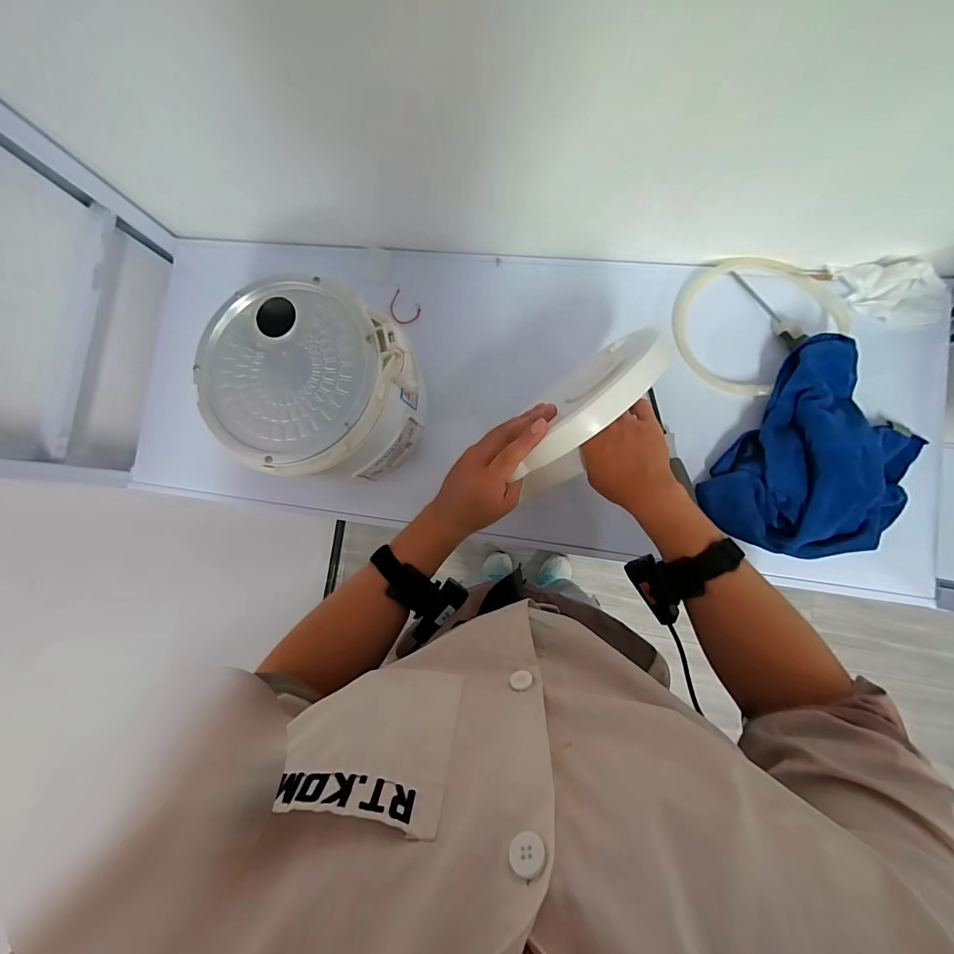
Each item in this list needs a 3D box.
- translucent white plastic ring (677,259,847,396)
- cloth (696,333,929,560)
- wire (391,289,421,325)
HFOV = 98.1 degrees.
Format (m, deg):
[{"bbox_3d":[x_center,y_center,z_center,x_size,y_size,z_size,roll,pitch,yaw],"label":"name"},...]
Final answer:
[{"bbox_3d":[0.352,-0.201,0.526,0.189,0.021,0.178,-1,85,9],"label":"translucent white plastic ring"},{"bbox_3d":[0.406,-0.020,0.481,0.189,0.060,0.248,33,90,10],"label":"cloth"},{"bbox_3d":[-0.108,-0.241,0.593,0.048,0.007,0.036,42,92,10],"label":"wire"}]

